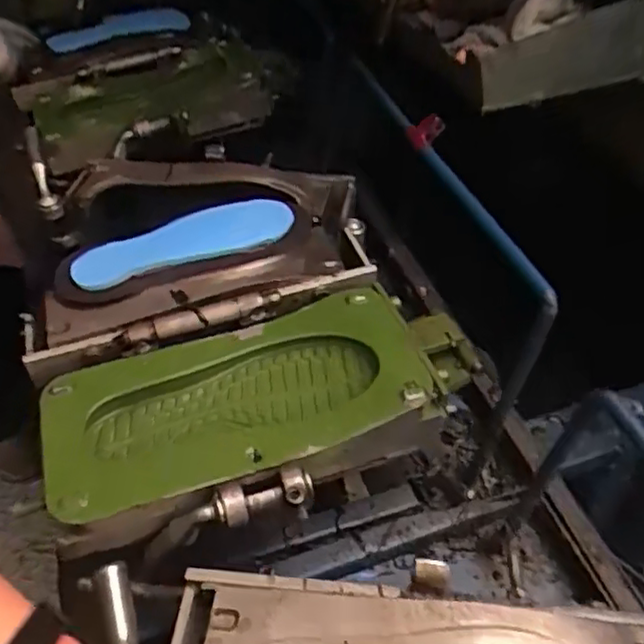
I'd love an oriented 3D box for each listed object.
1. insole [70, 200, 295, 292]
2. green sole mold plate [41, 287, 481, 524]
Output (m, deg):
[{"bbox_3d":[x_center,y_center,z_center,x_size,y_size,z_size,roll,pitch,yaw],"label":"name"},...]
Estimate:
[{"bbox_3d":[-0.141,-0.082,0.714,0.235,0.026,0.068,-20,47,-15],"label":"insole"},{"bbox_3d":[-0.056,0.065,0.617,0.379,0.049,0.165,-16,46,-11],"label":"green sole mold plate"}]

